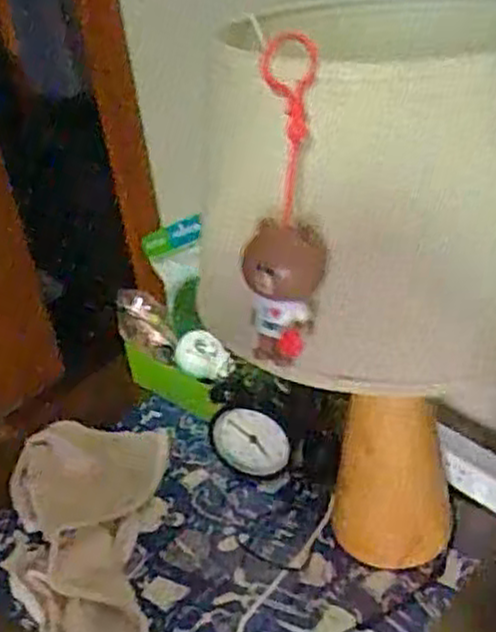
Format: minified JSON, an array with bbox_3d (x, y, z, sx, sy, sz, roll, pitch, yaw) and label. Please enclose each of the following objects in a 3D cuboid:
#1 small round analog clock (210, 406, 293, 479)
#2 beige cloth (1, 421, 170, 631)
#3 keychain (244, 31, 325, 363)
[{"bbox_3d":[0.007,0.134,0.846,0.091,0.076,0.032,8,19,21],"label":"small round analog clock"},{"bbox_3d":[-0.175,0.229,0.782,0.174,0.039,0.328,-5,35,4],"label":"beige cloth"},{"bbox_3d":[0.022,-0.067,0.465,0.051,0.198,0.050,5,8,17],"label":"keychain"}]

